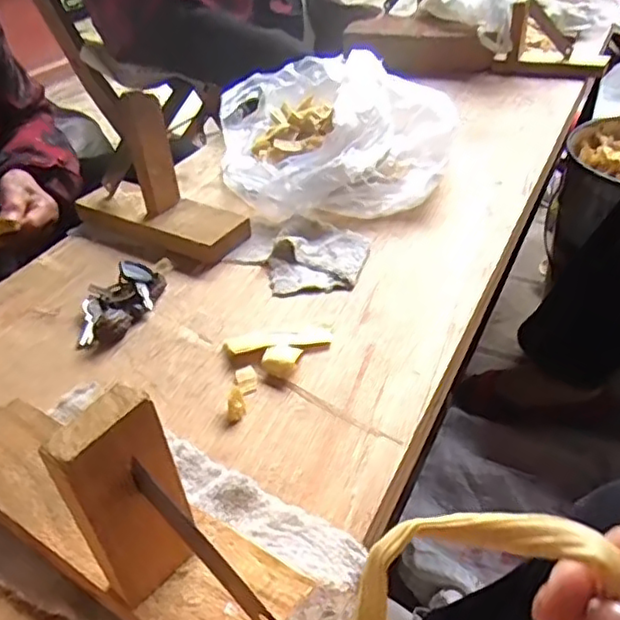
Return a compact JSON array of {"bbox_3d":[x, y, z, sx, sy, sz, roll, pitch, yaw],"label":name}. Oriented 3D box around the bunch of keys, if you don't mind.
[{"bbox_3d":[-0.151,-0.014,0.521,0.053,0.023,0.113,2,36,6],"label":"bunch of keys"}]

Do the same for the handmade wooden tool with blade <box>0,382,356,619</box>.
[{"bbox_3d":[-0.074,0.086,0.291,0.240,0.128,0.067,22,42,30],"label":"handmade wooden tool with blade"}]

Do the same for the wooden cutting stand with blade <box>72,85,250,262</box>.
[{"bbox_3d":[-0.143,-0.127,0.583,0.176,0.127,0.061,20,41,28],"label":"wooden cutting stand with blade"}]

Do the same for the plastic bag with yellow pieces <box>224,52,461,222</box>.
[{"bbox_3d":[0.020,-0.215,0.719,0.242,0.087,0.320,-4,36,-2],"label":"plastic bag with yellow pieces"}]

